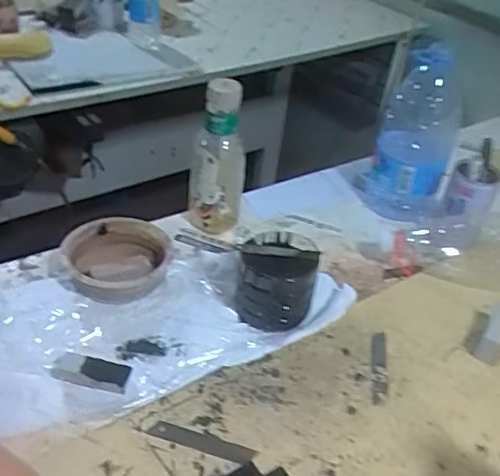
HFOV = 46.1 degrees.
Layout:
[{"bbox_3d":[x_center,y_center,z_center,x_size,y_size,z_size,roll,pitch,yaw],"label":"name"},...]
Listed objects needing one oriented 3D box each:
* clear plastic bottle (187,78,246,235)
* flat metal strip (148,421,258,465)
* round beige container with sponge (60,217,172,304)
[{"bbox_3d":[-0.043,-0.102,0.777,0.073,0.203,0.063,6,38,-1],"label":"clear plastic bottle"},{"bbox_3d":[-0.043,0.187,0.537,0.096,0.004,0.019,14,36,12],"label":"flat metal strip"},{"bbox_3d":[-0.164,0.023,0.710,0.131,0.035,0.118,8,38,1],"label":"round beige container with sponge"}]

